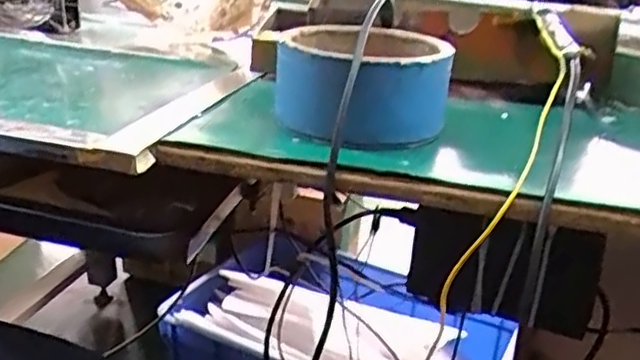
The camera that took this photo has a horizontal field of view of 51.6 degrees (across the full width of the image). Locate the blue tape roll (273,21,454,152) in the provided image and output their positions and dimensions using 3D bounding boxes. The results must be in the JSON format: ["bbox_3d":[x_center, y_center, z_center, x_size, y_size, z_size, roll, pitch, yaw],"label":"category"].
[{"bbox_3d":[0.031,-0.072,0.482,0.118,0.063,0.141,6,21,5],"label":"blue tape roll"}]

